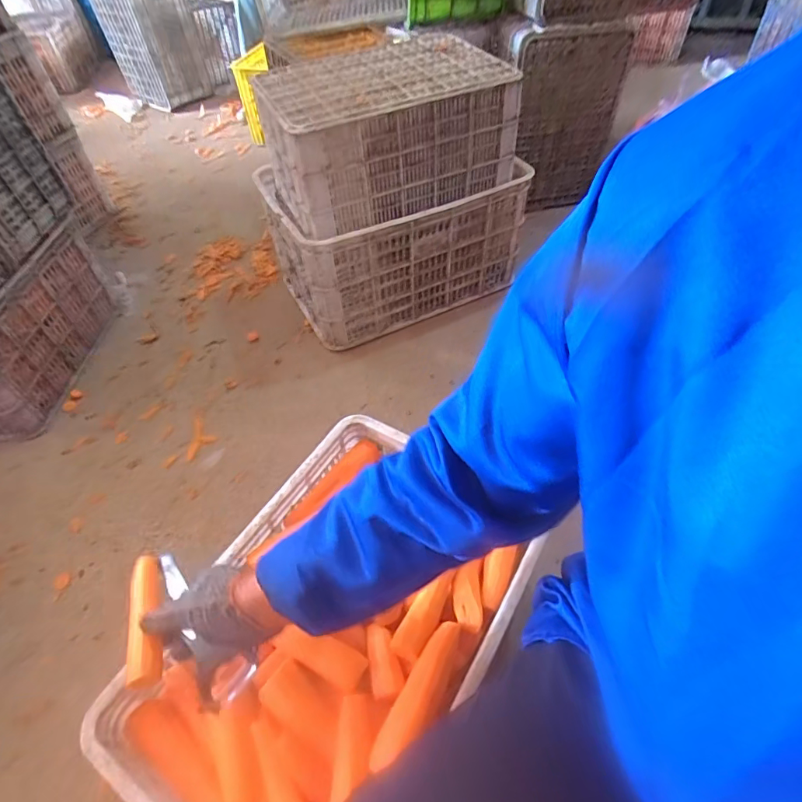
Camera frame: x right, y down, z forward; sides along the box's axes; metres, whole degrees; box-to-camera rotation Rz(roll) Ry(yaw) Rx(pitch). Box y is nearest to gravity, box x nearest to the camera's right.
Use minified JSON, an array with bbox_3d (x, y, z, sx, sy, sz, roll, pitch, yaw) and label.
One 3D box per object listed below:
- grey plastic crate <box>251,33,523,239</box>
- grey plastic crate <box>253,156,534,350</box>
[{"bbox_3d":[-0.045,-0.616,1.094,0.479,0.243,0.369,-19,52,-12],"label":"grey plastic crate"},{"bbox_3d":[-0.037,-0.456,1.305,0.564,0.333,0.437,-25,54,-17],"label":"grey plastic crate"}]

